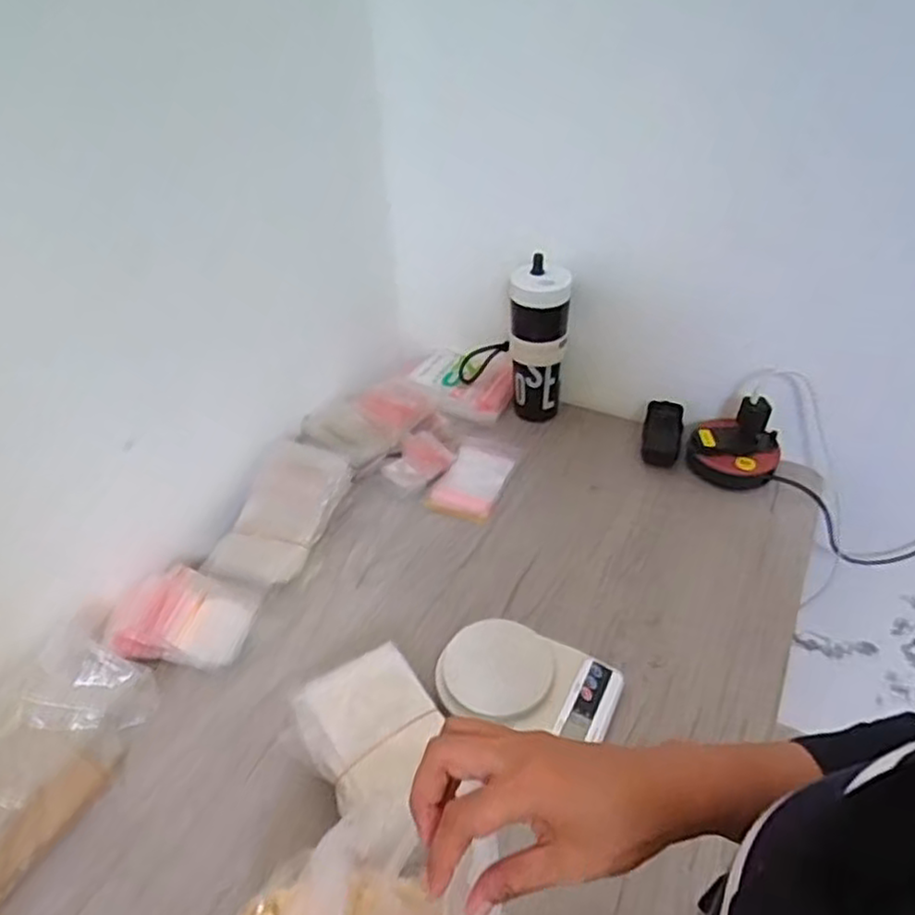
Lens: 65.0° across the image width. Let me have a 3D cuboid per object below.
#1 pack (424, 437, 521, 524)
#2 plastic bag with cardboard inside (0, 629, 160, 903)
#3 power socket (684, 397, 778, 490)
[{"bbox_3d":[0.026,0.026,1.009,0.083,0.016,0.165,15,43,19],"label":"pack"},{"bbox_3d":[-0.402,0.295,0.642,0.126,0.092,0.287,13,42,17],"label":"plastic bag with cardboard inside"},{"bbox_3d":[0.378,-0.024,0.975,0.116,0.090,0.110,-1,40,1],"label":"power socket"}]

